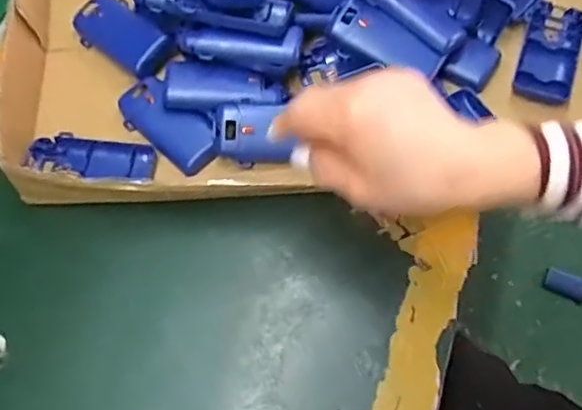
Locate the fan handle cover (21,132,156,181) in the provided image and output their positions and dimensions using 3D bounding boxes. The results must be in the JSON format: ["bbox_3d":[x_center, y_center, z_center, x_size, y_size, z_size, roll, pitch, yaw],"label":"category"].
[{"bbox_3d":[-0.150,-0.037,0.444,0.093,0.013,0.034,5,65,6],"label":"fan handle cover"}]

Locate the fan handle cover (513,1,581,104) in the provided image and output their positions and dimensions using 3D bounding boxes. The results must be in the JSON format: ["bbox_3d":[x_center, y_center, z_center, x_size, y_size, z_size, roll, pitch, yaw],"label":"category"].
[{"bbox_3d":[0.213,-0.128,0.483,0.047,0.012,0.103,20,67,13],"label":"fan handle cover"}]

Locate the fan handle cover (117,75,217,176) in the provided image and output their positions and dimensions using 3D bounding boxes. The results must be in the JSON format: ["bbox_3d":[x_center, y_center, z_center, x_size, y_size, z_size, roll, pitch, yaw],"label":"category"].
[{"bbox_3d":[-0.096,-0.065,0.456,0.092,0.014,0.042,38,72,19],"label":"fan handle cover"}]

